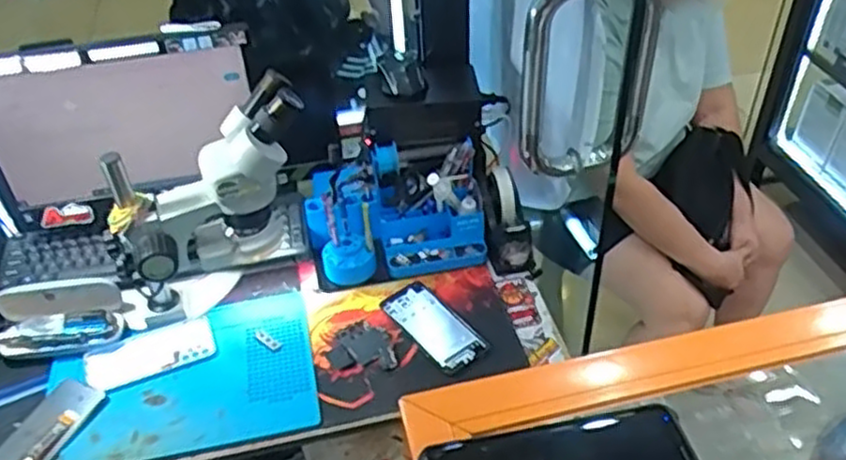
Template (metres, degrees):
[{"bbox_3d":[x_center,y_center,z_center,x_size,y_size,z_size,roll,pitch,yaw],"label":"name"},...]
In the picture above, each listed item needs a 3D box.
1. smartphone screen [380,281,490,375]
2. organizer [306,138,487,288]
[{"bbox_3d":[0.015,0.131,1.028,0.083,0.007,0.154,-29,54,-32],"label":"smartphone screen"},{"bbox_3d":[-0.042,-0.021,1.099,0.254,0.137,0.128,-8,41,-6],"label":"organizer"}]

